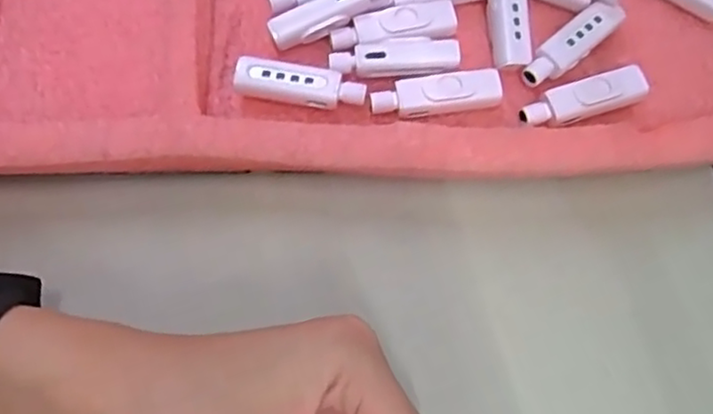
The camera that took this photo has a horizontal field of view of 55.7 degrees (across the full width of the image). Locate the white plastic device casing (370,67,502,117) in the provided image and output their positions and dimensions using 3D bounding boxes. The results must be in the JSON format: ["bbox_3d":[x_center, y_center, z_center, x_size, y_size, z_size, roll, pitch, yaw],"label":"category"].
[{"bbox_3d":[0.035,-0.049,0.293,0.056,0.010,0.016,-8,75,-4],"label":"white plastic device casing"}]

